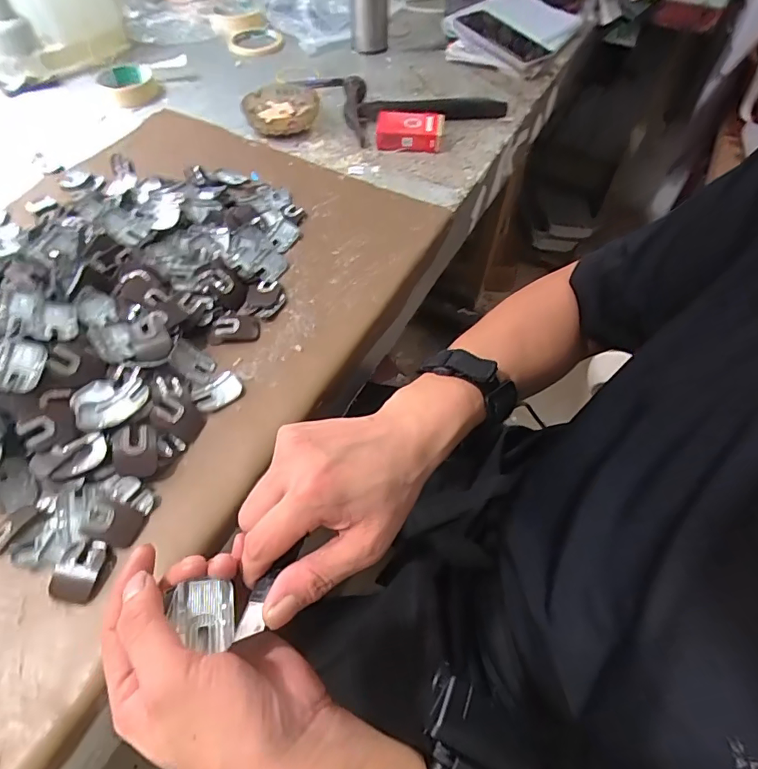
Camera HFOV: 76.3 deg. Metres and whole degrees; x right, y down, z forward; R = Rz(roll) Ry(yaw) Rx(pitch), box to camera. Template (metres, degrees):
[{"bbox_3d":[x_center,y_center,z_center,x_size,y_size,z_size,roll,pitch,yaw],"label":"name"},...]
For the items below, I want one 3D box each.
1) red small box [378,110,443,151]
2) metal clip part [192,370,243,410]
[{"bbox_3d":[0.040,-0.337,0.641,0.087,0.030,0.055,7,55,6],"label":"red small box"},{"bbox_3d":[-0.140,0.007,0.418,0.030,0.005,0.041,39,63,25],"label":"metal clip part"}]

